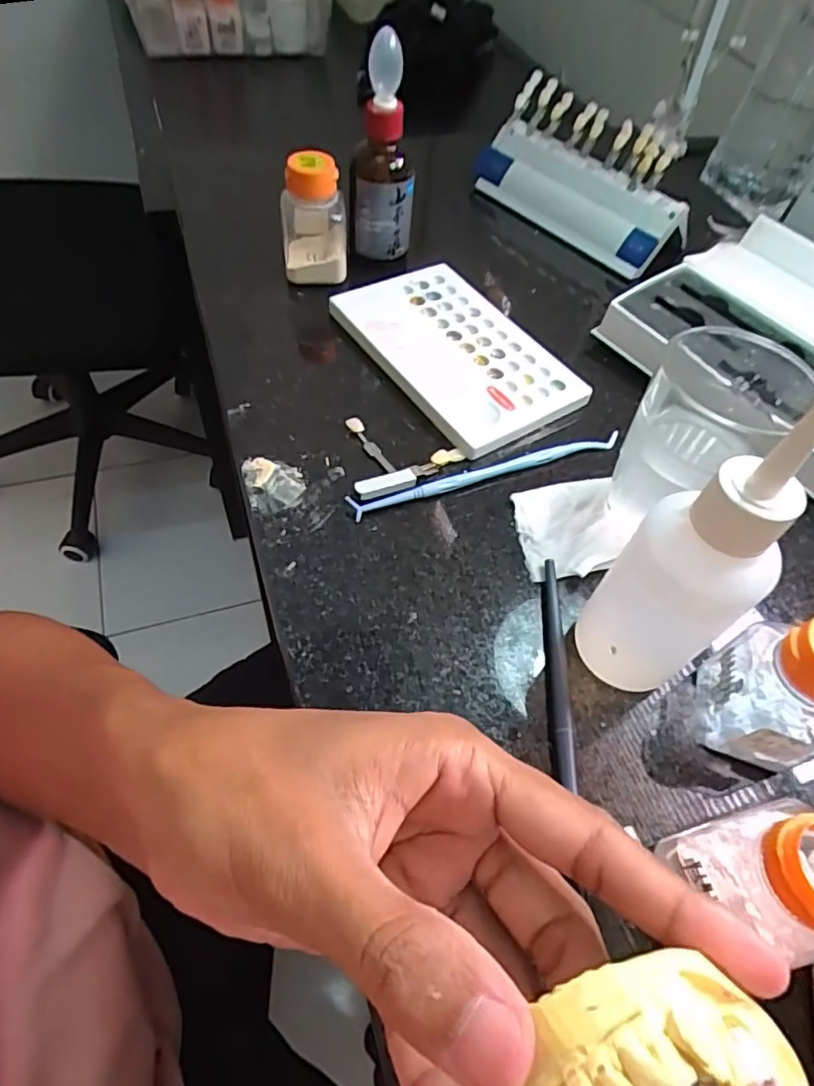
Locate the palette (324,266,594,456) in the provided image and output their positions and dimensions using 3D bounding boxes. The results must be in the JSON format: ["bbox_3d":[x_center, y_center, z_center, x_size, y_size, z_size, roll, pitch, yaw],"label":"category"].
[{"bbox_3d":[0.028,-0.123,0.375,0.095,0.012,0.158,-28,63,-21],"label":"palette"}]

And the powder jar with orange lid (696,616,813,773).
[{"bbox_3d":[0.143,0.058,0.231,0.041,0.075,0.037,24,58,11],"label":"powder jar with orange lid"}]

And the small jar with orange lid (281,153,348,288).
[{"bbox_3d":[-0.062,-0.217,0.395,0.042,0.063,0.046,-6,57,-8],"label":"small jar with orange lid"}]

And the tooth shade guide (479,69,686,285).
[{"bbox_3d":[0.139,-0.288,0.472,0.065,0.079,0.176,-38,67,-25],"label":"tooth shade guide"}]

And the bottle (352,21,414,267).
[{"bbox_3d":[-0.015,-0.258,0.389,0.040,0.122,0.043,1,56,-4],"label":"bottle"}]

